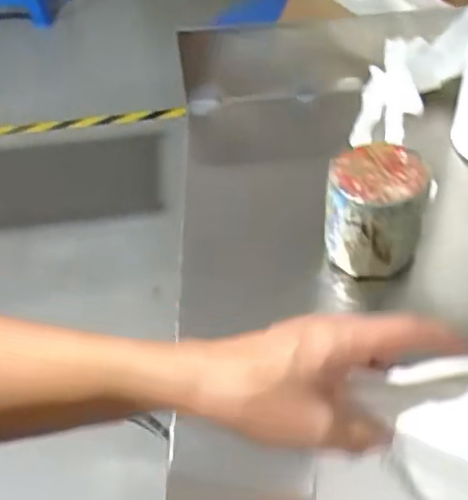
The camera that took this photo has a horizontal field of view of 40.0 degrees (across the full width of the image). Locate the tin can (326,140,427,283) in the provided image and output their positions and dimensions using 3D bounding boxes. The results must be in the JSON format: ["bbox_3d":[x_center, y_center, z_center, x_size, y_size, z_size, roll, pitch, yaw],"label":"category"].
[{"bbox_3d":[0.124,-0.032,0.575,0.081,0.100,0.072,5,46,11],"label":"tin can"}]

